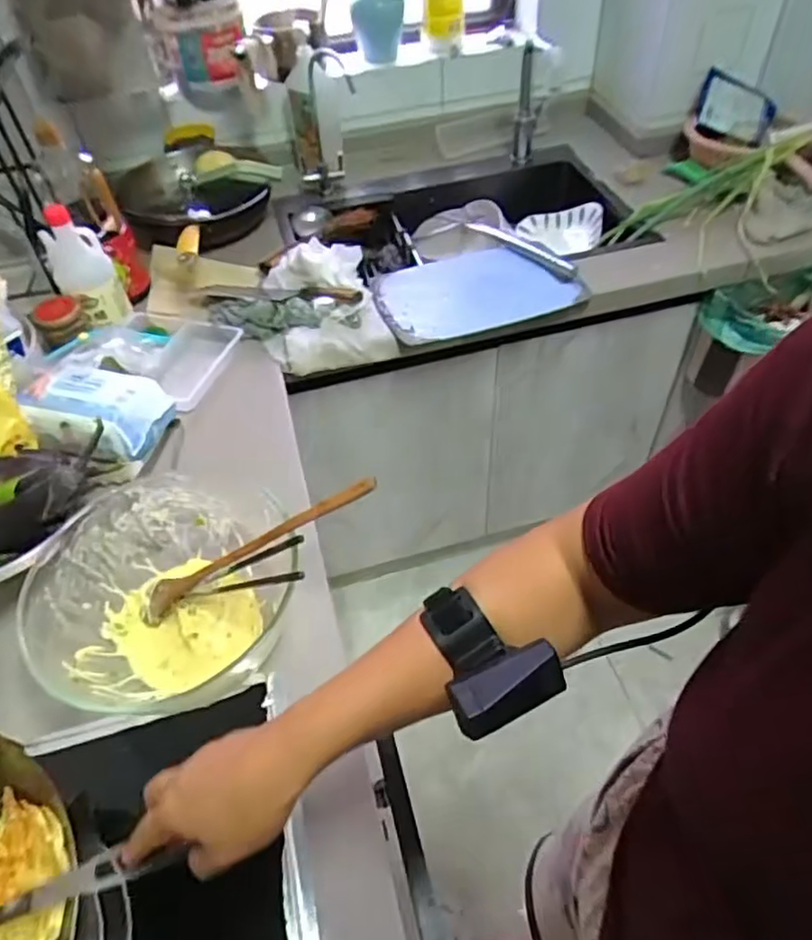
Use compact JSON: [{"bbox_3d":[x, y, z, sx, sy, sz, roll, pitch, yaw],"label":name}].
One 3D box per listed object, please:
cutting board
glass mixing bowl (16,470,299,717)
[{"bbox_3d":[0.113,-0.311,1.101,0.325,0.024,0.223,-15,49,-8],"label":"cutting board"},{"bbox_3d":[-0.254,0.123,0.681,0.225,0.112,0.226,-1,51,2],"label":"glass mixing bowl"}]

